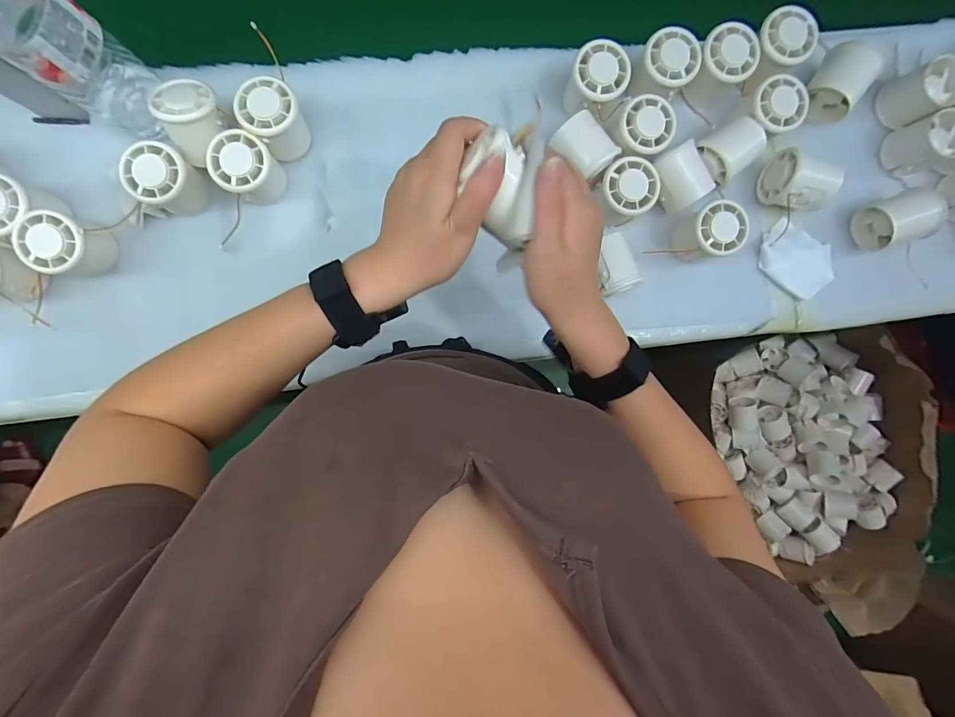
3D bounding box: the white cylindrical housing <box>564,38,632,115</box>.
[{"bbox_3d":[0.119,-0.280,0.445,0.054,0.051,0.054,0,92,-4],"label":"white cylindrical housing"}]

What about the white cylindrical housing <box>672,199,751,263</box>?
[{"bbox_3d":[0.241,-0.130,0.461,0.058,0.053,0.054,-28,94,-2],"label":"white cylindrical housing"}]

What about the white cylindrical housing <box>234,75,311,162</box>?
[{"bbox_3d":[-0.198,-0.234,0.428,0.052,0.055,0.052,0,92,-4],"label":"white cylindrical housing"}]

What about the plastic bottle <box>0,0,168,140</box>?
[{"bbox_3d":[-0.331,-0.247,0.332,0.071,0.220,0.066,36,89,-4],"label":"plastic bottle"}]

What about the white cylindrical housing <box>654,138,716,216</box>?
[{"bbox_3d":[0.210,-0.187,0.458,0.051,0.048,0.058,-30,94,-2],"label":"white cylindrical housing"}]

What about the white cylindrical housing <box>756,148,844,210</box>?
[{"bbox_3d":[0.345,-0.189,0.463,0.062,0.048,0.058,9,91,-4],"label":"white cylindrical housing"}]

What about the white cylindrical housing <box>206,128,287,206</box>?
[{"bbox_3d":[-0.226,-0.185,0.430,0.051,0.056,0.052,0,92,-4],"label":"white cylindrical housing"}]

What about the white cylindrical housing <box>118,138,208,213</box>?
[{"bbox_3d":[-0.300,-0.171,0.425,0.053,0.059,0.055,25,90,-4],"label":"white cylindrical housing"}]

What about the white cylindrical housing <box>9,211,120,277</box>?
[{"bbox_3d":[-0.395,-0.107,0.420,0.050,0.053,0.053,0,92,-4],"label":"white cylindrical housing"}]

